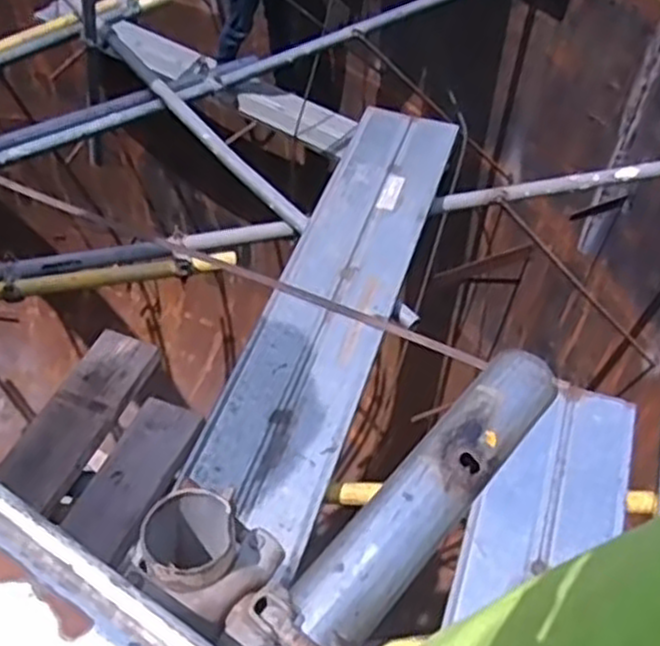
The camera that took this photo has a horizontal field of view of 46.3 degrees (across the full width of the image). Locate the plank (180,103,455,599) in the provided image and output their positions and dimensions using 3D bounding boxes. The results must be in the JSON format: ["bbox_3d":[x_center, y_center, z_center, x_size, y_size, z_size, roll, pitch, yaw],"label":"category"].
[{"bbox_3d":[0.017,-0.081,1.926,0.304,0.076,1.403,16,50,9],"label":"plank"}]

